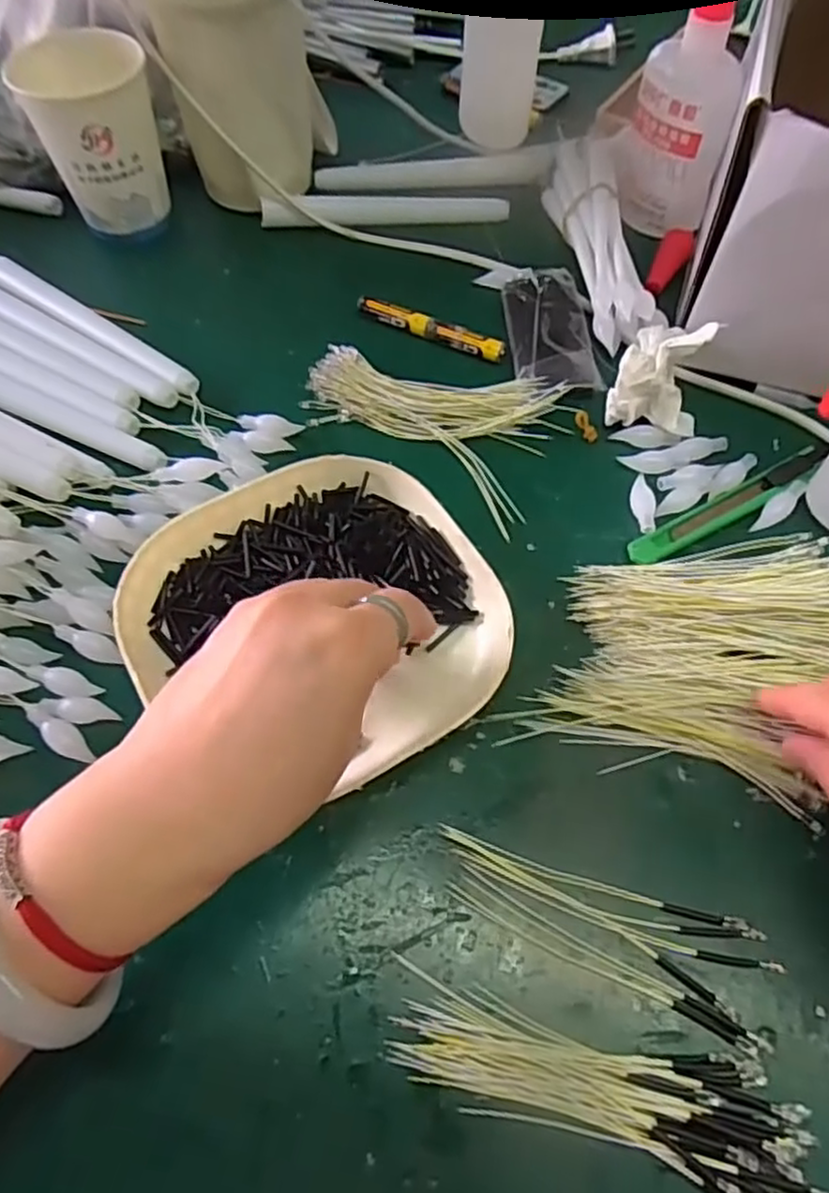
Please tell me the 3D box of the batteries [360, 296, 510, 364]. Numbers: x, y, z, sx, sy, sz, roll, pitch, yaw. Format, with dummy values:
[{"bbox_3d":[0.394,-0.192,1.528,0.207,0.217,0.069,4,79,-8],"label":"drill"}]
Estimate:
[{"bbox_3d":[0.009,-0.146,0.383,0.085,0.007,0.011,24,63,14],"label":"batteries"}]

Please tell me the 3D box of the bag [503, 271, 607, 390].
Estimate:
[{"bbox_3d":[0.072,-0.146,0.380,0.042,0.008,0.093,-5,60,-2],"label":"bag"}]

